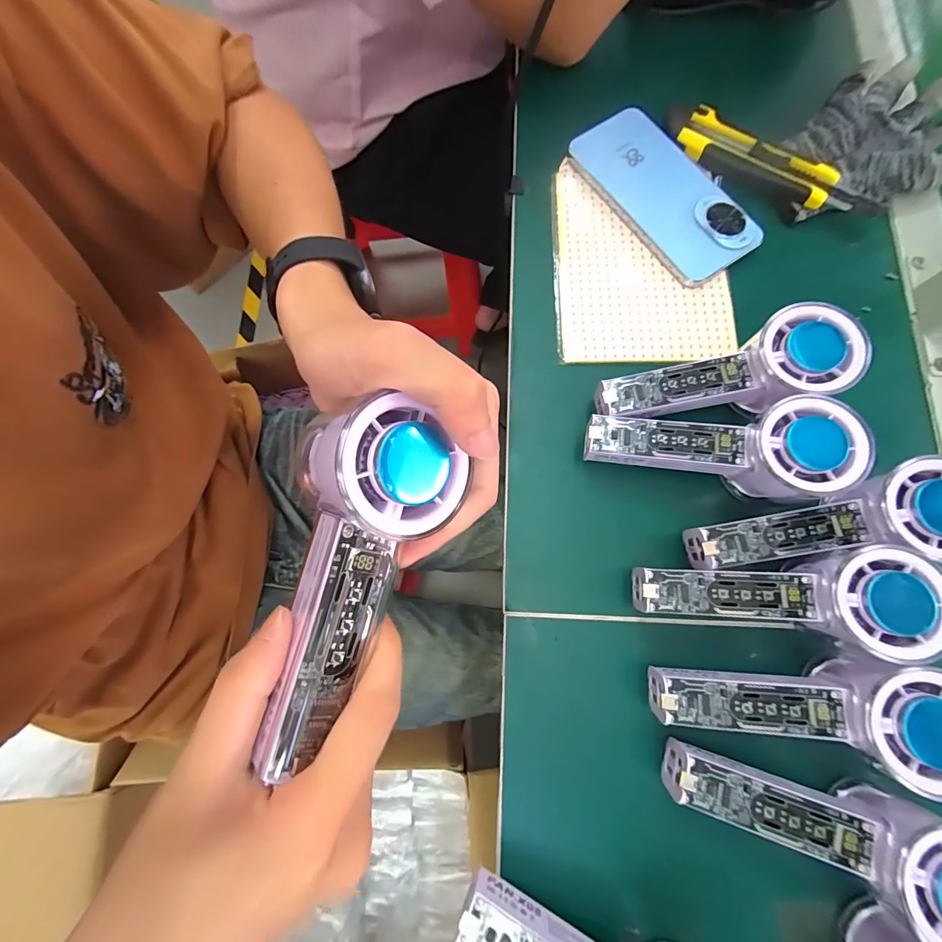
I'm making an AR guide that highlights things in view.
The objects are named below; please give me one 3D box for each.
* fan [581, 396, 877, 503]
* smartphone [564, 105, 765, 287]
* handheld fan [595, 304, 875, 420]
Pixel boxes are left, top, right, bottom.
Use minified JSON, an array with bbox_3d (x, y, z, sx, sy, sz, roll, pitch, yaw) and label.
[{"bbox_3d":[0.152,-0.011,0.274,0.149,0.058,0.053,5,77,15],"label":"fan"},{"bbox_3d":[0.150,-0.219,0.332,0.068,0.013,0.156,-33,80,-7],"label":"smartphone"},{"bbox_3d":[0.160,-0.059,0.277,0.152,0.046,0.053,-11,77,11],"label":"handheld fan"}]

